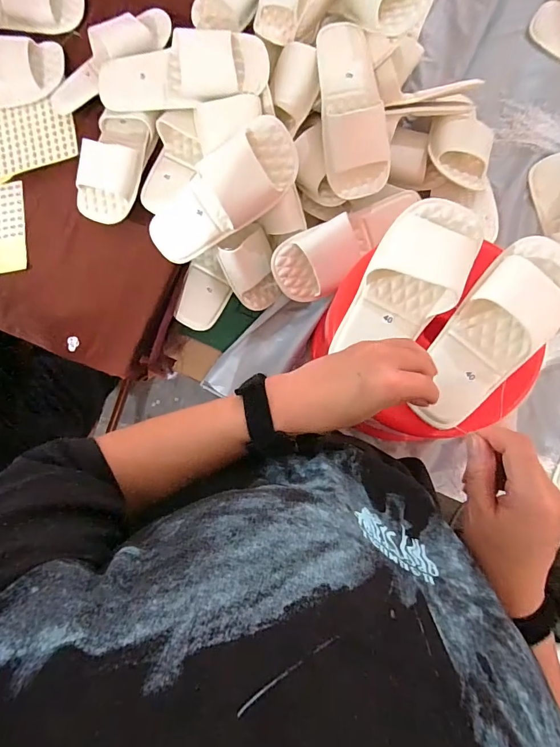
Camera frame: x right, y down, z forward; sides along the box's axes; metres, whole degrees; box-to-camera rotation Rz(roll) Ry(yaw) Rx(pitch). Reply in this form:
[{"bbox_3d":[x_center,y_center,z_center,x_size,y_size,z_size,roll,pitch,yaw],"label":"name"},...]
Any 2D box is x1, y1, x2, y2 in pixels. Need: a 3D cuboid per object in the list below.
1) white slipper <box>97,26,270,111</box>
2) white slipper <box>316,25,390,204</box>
[{"bbox_3d":[-0.149,-0.450,0.585,0.263,0.059,0.107,3,88,6],"label":"white slipper"},{"bbox_3d":[0.107,-0.380,0.590,0.098,0.053,0.226,-9,103,6],"label":"white slipper"}]

